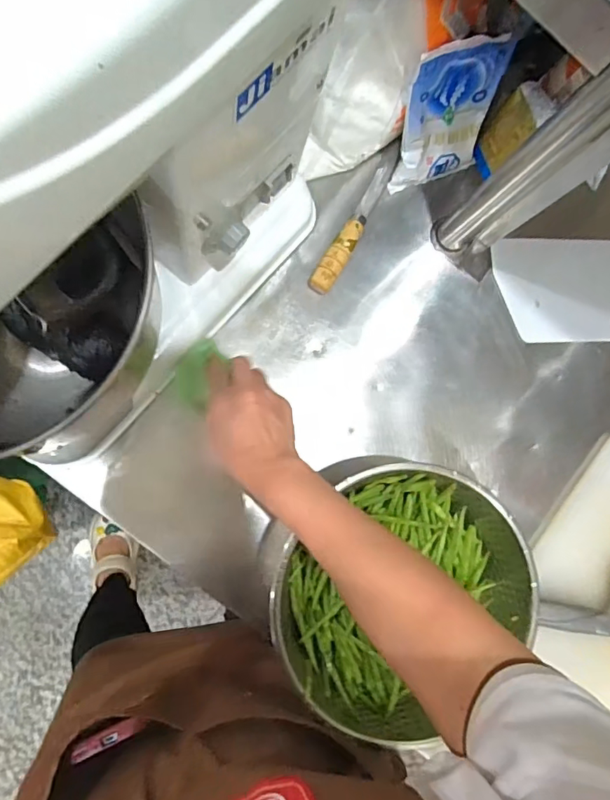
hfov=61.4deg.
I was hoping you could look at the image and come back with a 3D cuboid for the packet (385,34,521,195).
[{"bbox_3d":[0.149,-0.295,0.531,0.103,0.149,0.022,-22,61,-12],"label":"packet"}]

